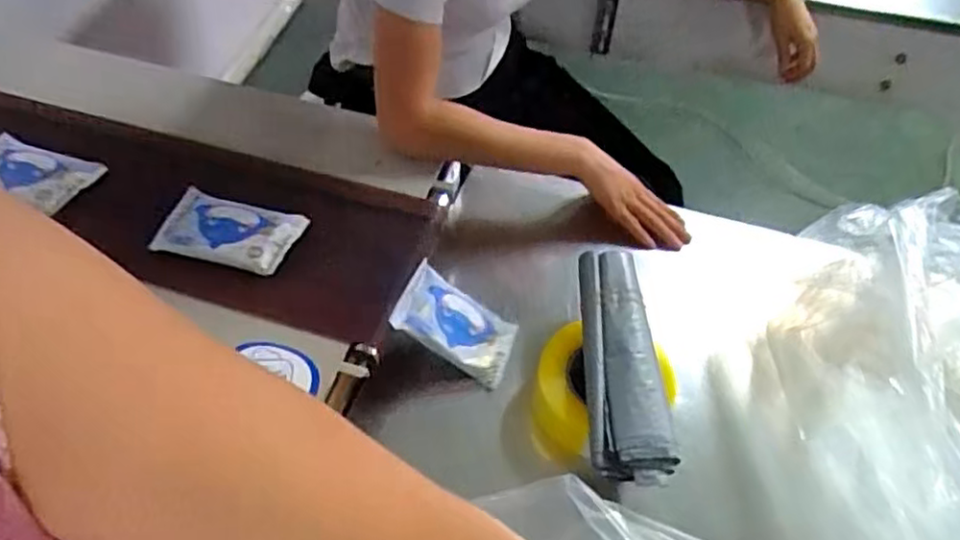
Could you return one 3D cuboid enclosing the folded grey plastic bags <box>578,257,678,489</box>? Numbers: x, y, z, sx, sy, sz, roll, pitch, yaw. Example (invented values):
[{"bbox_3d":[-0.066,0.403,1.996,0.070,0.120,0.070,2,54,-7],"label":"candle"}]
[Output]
[{"bbox_3d":[0.138,0.088,0.673,0.073,0.026,0.240,0,54,-4],"label":"folded grey plastic bags"}]

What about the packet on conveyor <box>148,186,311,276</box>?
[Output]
[{"bbox_3d":[-0.272,-0.040,0.742,0.143,0.027,0.086,12,54,5],"label":"packet on conveyor"}]

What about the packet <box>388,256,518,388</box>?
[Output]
[{"bbox_3d":[-0.025,0.060,0.745,0.143,0.020,0.086,34,50,-19],"label":"packet"}]

